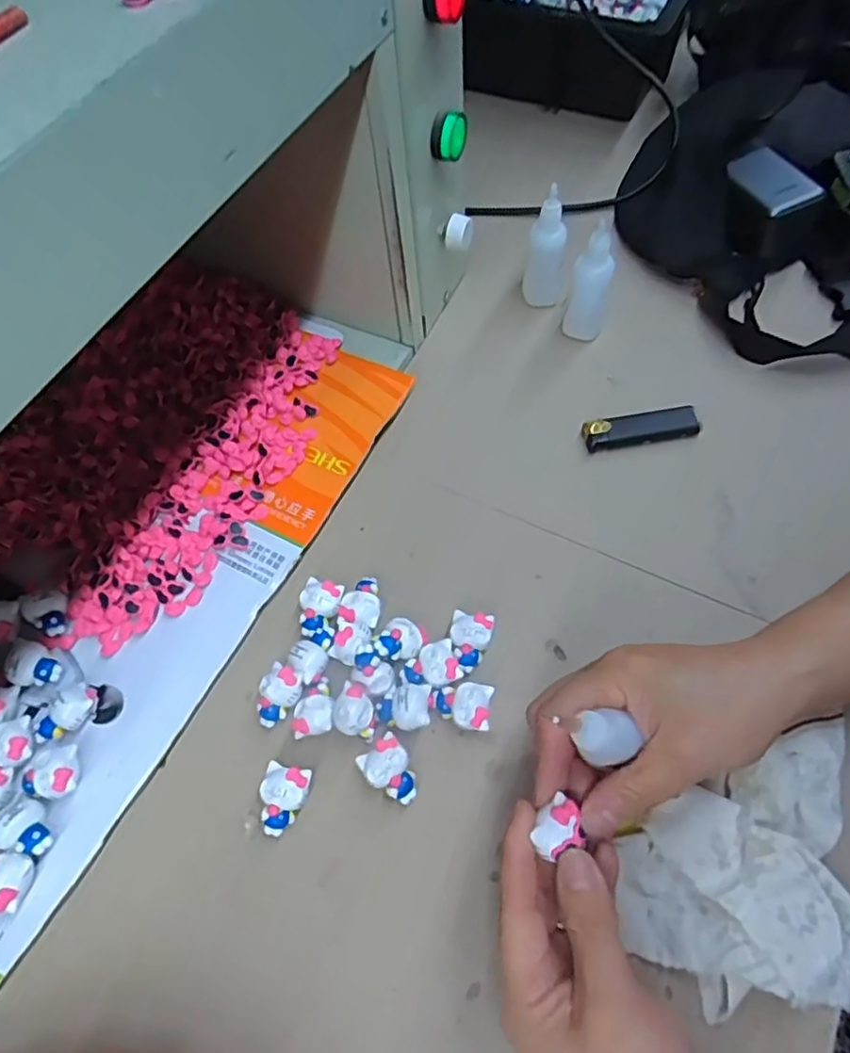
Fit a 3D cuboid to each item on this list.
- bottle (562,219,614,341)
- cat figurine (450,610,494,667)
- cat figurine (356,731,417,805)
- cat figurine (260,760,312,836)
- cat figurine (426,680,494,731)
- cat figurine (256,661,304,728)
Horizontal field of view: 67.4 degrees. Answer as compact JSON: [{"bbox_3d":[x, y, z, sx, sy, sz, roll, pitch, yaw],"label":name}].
[{"bbox_3d":[0.125,-0.184,0.480,0.027,0.095,0.027,18,63,13],"label":"bottle"},{"bbox_3d":[0.027,0.069,0.387,0.024,0.022,0.032,12,62,10],"label":"cat figurine"},{"bbox_3d":[-0.018,0.135,0.350,0.025,0.013,0.034,-36,65,-16],"label":"cat figurine"},{"bbox_3d":[-0.077,0.150,0.348,0.024,0.020,0.034,10,62,9],"label":"cat figurine"},{"bbox_3d":[0.020,0.103,0.368,0.035,0.016,0.025,8,61,8],"label":"cat figurine"},{"bbox_3d":[-0.087,0.100,0.376,0.025,0.021,0.033,32,67,19],"label":"cat figurine"}]

